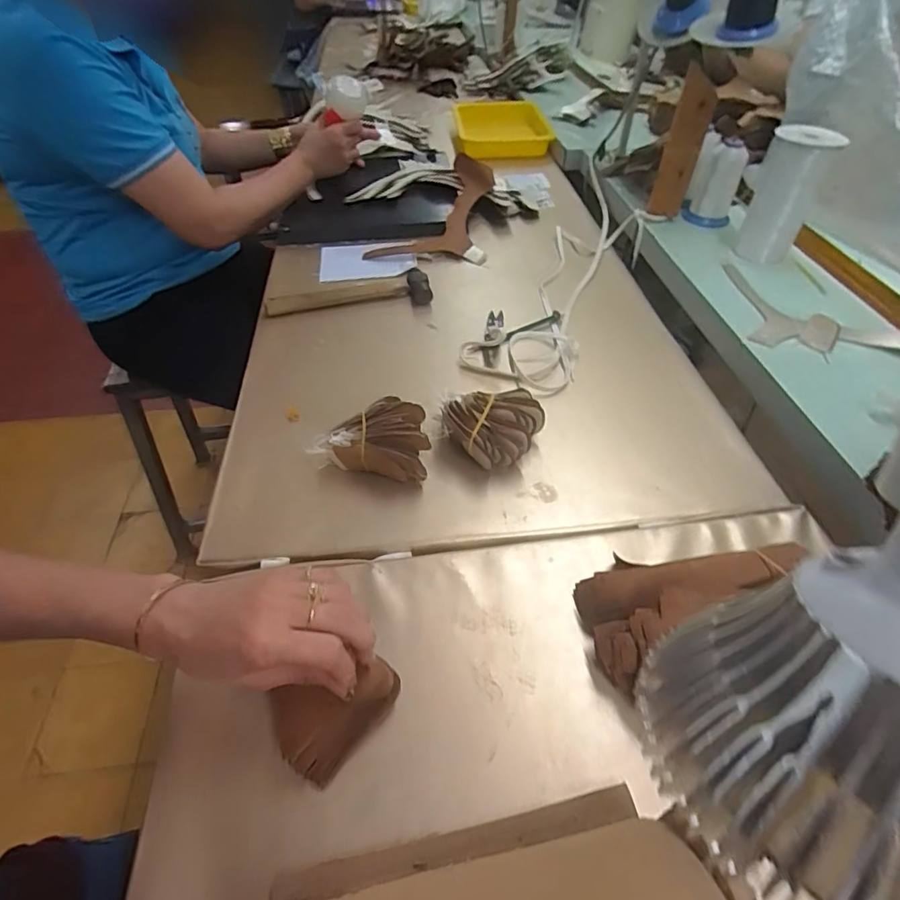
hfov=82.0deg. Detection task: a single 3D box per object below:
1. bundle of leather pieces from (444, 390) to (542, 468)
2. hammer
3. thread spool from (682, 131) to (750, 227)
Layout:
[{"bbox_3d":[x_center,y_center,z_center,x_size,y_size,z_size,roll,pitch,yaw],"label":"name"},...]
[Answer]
[{"bbox_3d":[0.048,-0.022,0.506,0.094,0.046,0.071,-15,49,-14],"label":"bundle of leather pieces"},{"bbox_3d":[-0.135,-0.212,0.702,0.215,0.026,0.052,-6,48,-6],"label":"hammer"},{"bbox_3d":[0.406,-0.409,0.788,0.068,0.114,0.058,23,51,20],"label":"thread spool"}]

